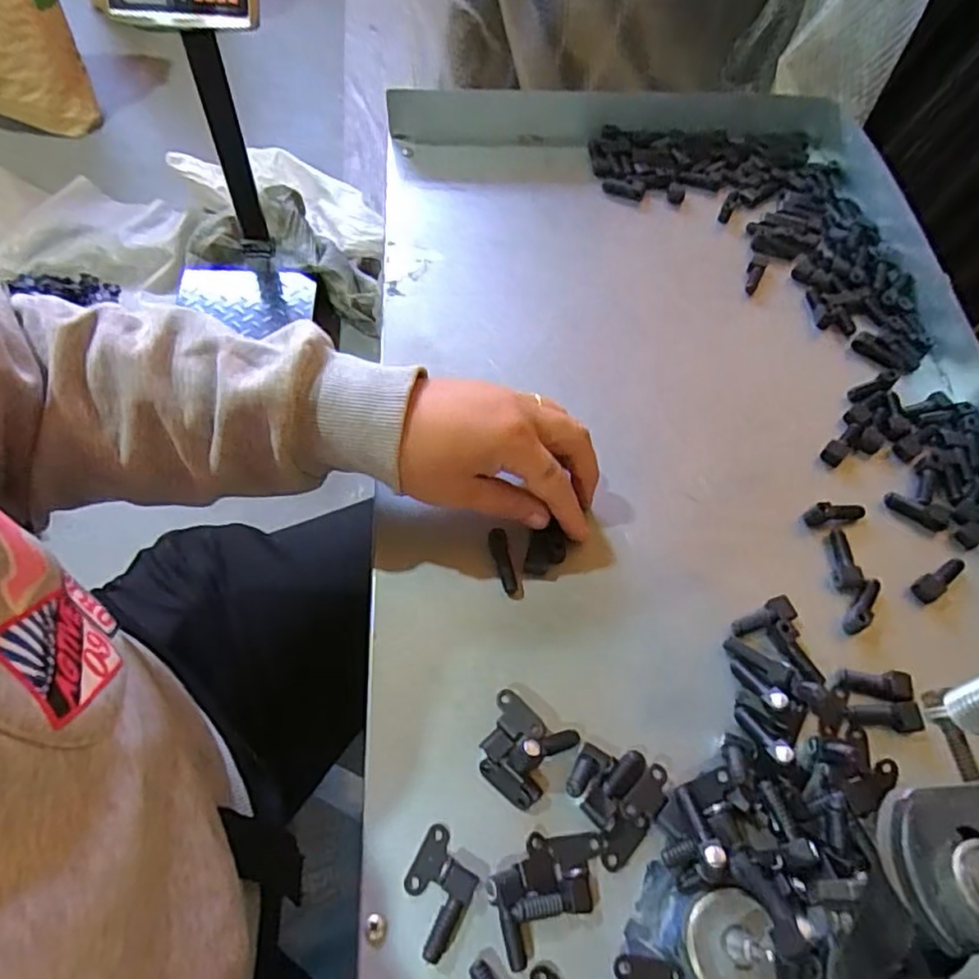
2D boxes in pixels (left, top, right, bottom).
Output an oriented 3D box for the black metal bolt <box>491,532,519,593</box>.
[{"bbox_3d":[0.009,0.042,0.360,0.010,0.006,0.040,-16,81,-11],"label":"black metal bolt"}]

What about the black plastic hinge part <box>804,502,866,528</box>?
[{"bbox_3d":[0.206,0.013,0.384,0.037,0.019,0.009,-10,61,-8],"label":"black plastic hinge part"}]

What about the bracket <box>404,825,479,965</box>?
[{"bbox_3d":[-0.023,0.174,0.281,0.029,0.009,0.045,24,62,11],"label":"bracket"}]

